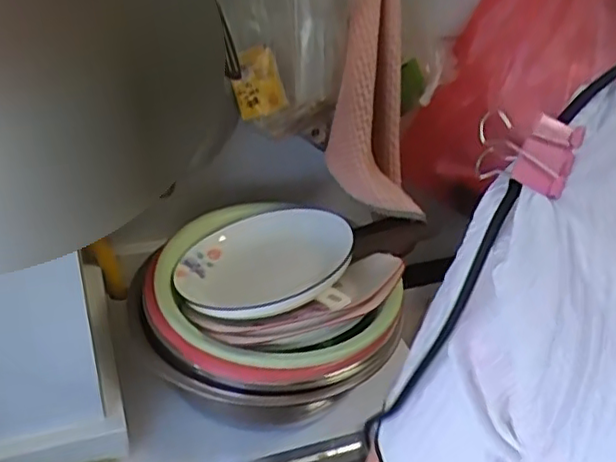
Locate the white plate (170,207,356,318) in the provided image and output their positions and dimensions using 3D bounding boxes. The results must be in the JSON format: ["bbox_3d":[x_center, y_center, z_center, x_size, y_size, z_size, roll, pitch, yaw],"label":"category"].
[{"bbox_3d":[-0.040,0.036,0.637,0.184,0.035,0.169,-11,29,6],"label":"white plate"}]

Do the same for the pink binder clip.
[{"bbox_3d":[0.085,-0.030,0.253,0.036,0.015,0.031,15,77,4],"label":"pink binder clip"}]

